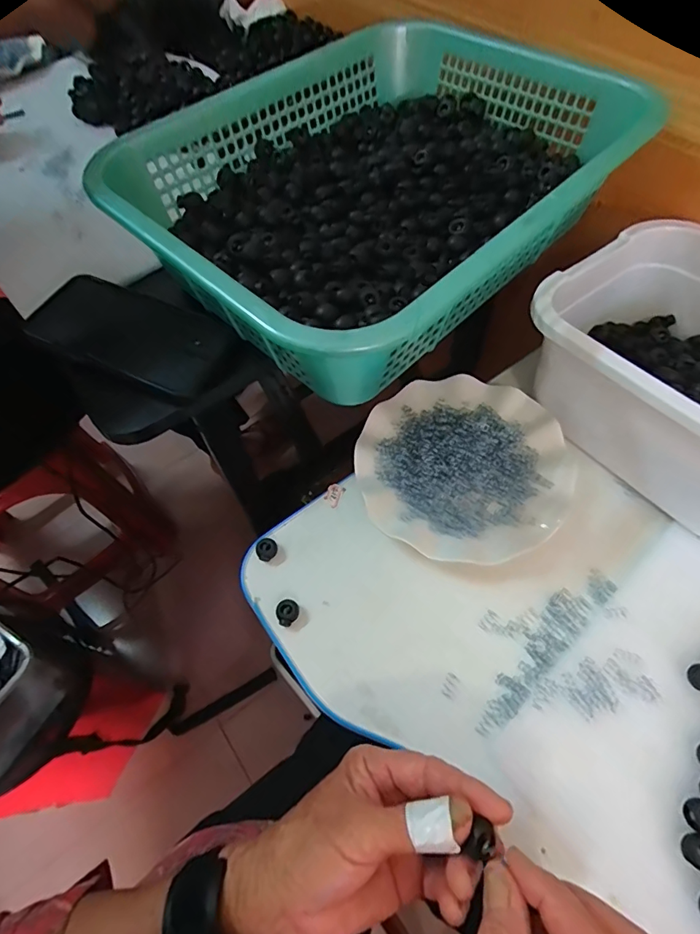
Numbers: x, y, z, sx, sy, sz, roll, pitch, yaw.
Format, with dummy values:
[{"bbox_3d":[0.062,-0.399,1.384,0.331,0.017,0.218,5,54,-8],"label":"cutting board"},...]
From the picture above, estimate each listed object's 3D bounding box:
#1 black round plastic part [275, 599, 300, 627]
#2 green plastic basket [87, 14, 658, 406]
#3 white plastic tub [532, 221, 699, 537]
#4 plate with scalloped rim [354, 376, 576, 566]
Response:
[{"bbox_3d":[-0.049,0.114,0.370,0.018,0.011,0.017,-1,59,2],"label":"black round plastic part"},{"bbox_3d":[0.025,-0.229,0.383,0.379,0.089,0.297,-41,65,-19],"label":"green plastic basket"},{"bbox_3d":[0.279,-0.072,0.381,0.177,0.112,0.240,-38,64,-18],"label":"white plastic tub"},{"bbox_3d":[0.099,-0.003,0.417,0.176,0.025,0.178,-1,59,2],"label":"plate with scalloped rim"}]

